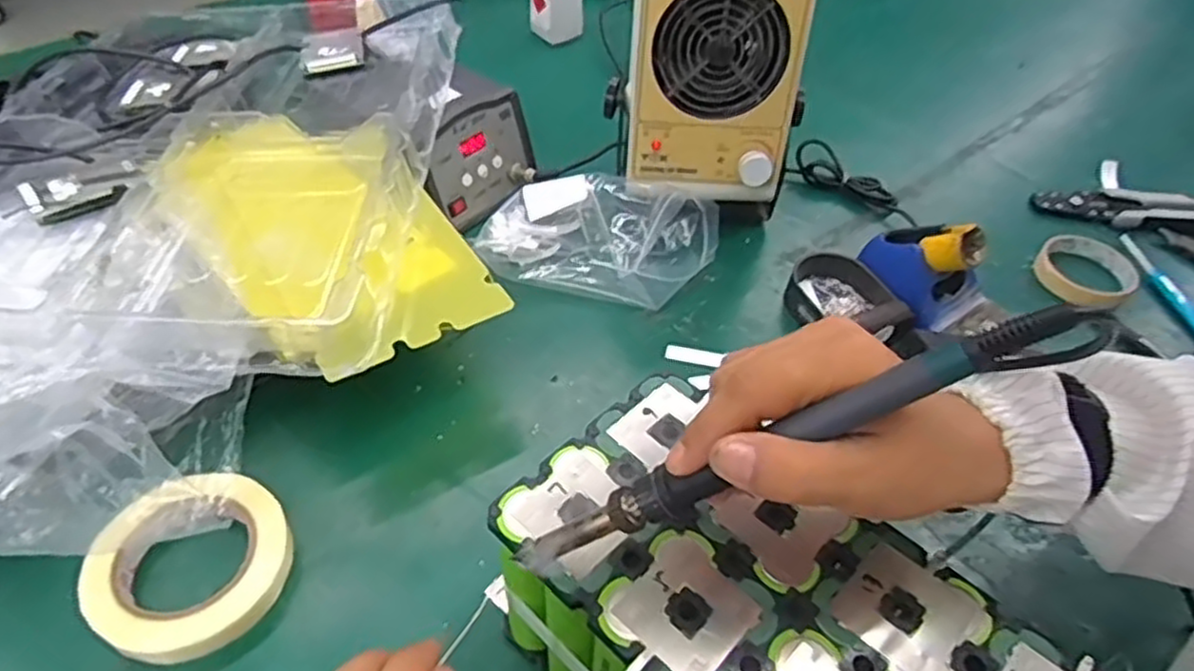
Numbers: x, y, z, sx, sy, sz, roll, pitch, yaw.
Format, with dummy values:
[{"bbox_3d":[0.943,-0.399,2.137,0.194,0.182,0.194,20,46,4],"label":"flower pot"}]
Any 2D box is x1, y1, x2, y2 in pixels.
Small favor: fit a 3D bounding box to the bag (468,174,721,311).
[{"bbox_3d":[0.002,-0.095,0.678,0.212,0.063,0.121,9,48,5],"label":"bag"}]

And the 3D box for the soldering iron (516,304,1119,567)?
[{"bbox_3d":[0.062,0.046,0.284,0.242,0.019,0.018,-30,45,25],"label":"soldering iron"}]

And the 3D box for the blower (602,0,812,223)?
[{"bbox_3d":[0.101,-0.222,0.674,0.156,0.247,0.130,-4,49,-7],"label":"blower"}]

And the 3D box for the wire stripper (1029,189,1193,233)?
[{"bbox_3d":[0.559,-0.130,0.763,0.204,0.014,0.051,6,48,2],"label":"wire stripper"}]

